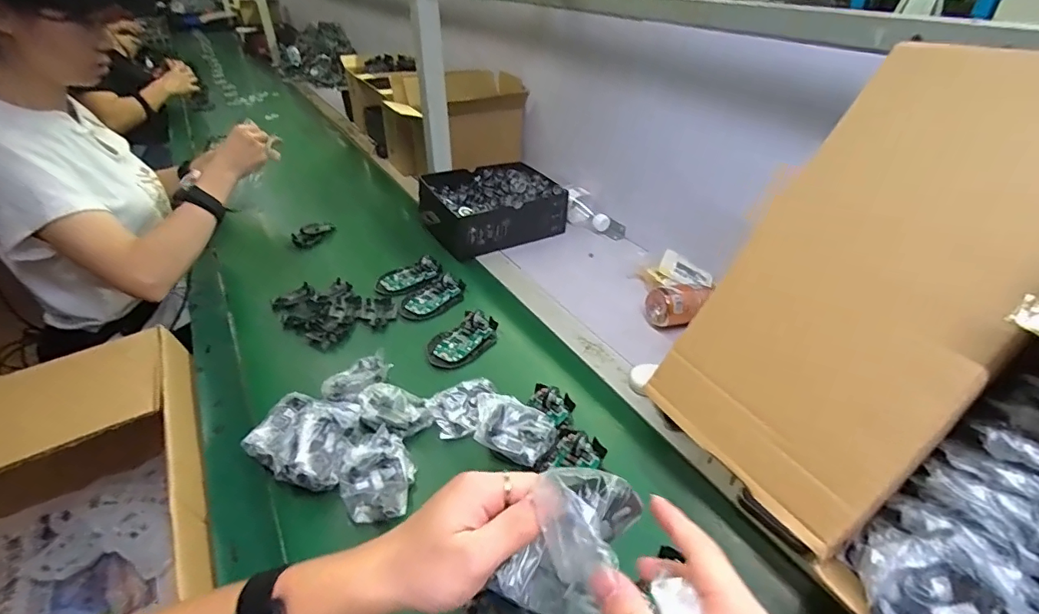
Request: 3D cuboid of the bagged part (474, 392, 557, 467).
[{"bbox_3d":[-0.009,0.131,0.539,0.091,0.021,0.062,17,36,22],"label":"bagged part"}]

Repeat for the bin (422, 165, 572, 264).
[{"bbox_3d":[-0.063,-0.194,0.954,0.244,0.093,0.198,-19,39,-29],"label":"bin"}]

